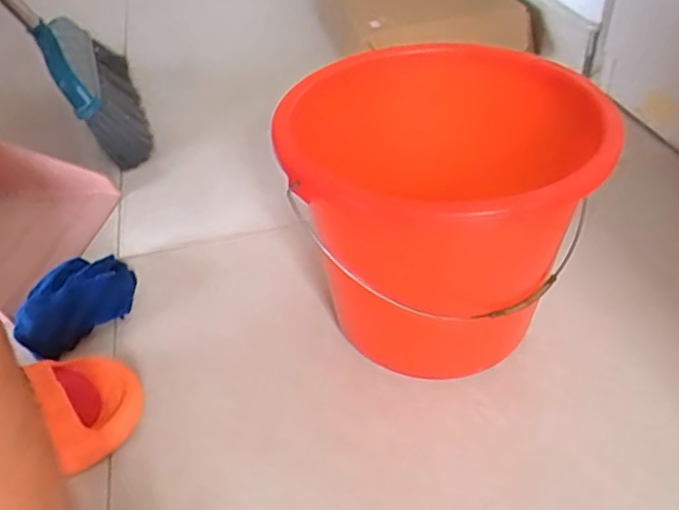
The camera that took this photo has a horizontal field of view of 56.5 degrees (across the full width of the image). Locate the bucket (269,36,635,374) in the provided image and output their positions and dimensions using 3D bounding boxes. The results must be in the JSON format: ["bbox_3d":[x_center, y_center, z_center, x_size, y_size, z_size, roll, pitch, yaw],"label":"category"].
[{"bbox_3d":[0.077,-0.023,0.532,0.208,0.217,0.228,-2,41,2],"label":"bucket"}]

